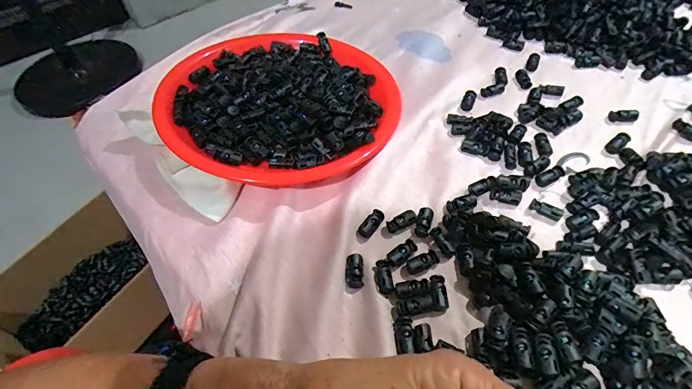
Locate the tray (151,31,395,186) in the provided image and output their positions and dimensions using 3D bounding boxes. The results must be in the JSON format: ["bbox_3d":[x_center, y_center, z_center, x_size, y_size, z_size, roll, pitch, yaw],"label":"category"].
[{"bbox_3d":[-0.071,-0.115,0.451,0.251,0.053,0.270,-3,53,3],"label":"tray"}]

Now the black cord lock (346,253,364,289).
[{"bbox_3d":[0.007,0.063,0.323,0.014,0.007,0.027,-2,53,4],"label":"black cord lock"}]

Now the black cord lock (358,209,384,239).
[{"bbox_3d":[0.024,0.026,0.350,0.012,0.006,0.028,32,62,26],"label":"black cord lock"}]

